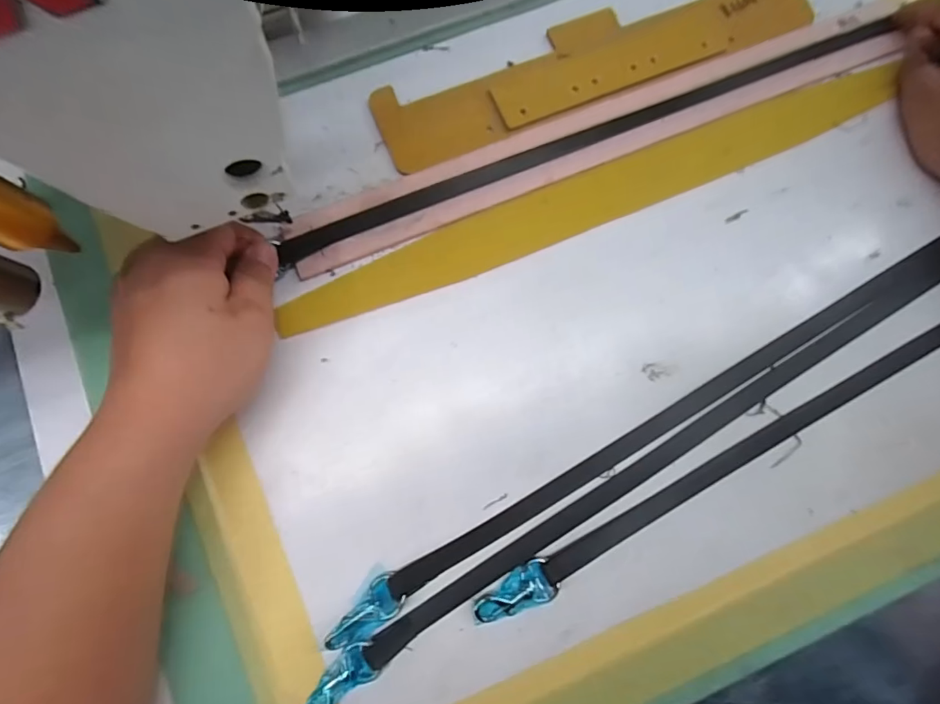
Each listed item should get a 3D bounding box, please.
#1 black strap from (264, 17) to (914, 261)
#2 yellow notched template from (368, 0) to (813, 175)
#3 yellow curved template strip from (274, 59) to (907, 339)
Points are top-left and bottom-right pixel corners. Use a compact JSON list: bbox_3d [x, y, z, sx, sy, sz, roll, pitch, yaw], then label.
[{"bbox_3d":[0.088,-0.150,0.319,0.451,0.007,0.013,-23,81,-6],"label":"black strap"},{"bbox_3d":[0.090,-0.208,0.327,0.319,0.006,0.064,-23,81,-5],"label":"yellow notched template"},{"bbox_3d":[0.088,-0.104,0.314,0.439,0.010,0.036,-23,81,-5],"label":"yellow curved template strip"}]

